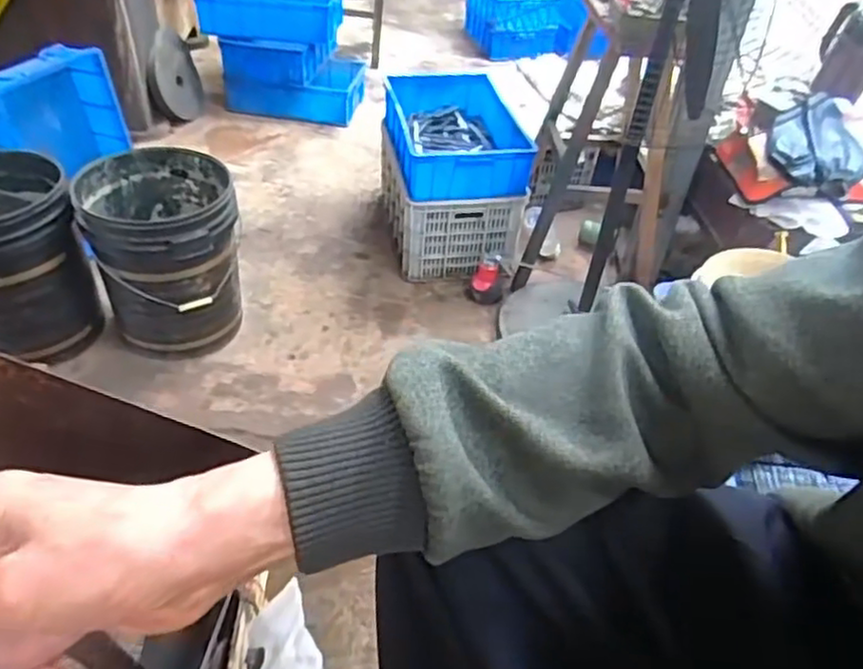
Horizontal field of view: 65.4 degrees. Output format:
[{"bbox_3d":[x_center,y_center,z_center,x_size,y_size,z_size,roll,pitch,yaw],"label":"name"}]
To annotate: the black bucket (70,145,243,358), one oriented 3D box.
[{"bbox_3d":[-0.665,-0.205,1.700,0.329,0.395,0.369,-11,44,-18],"label":"black bucket"}]

